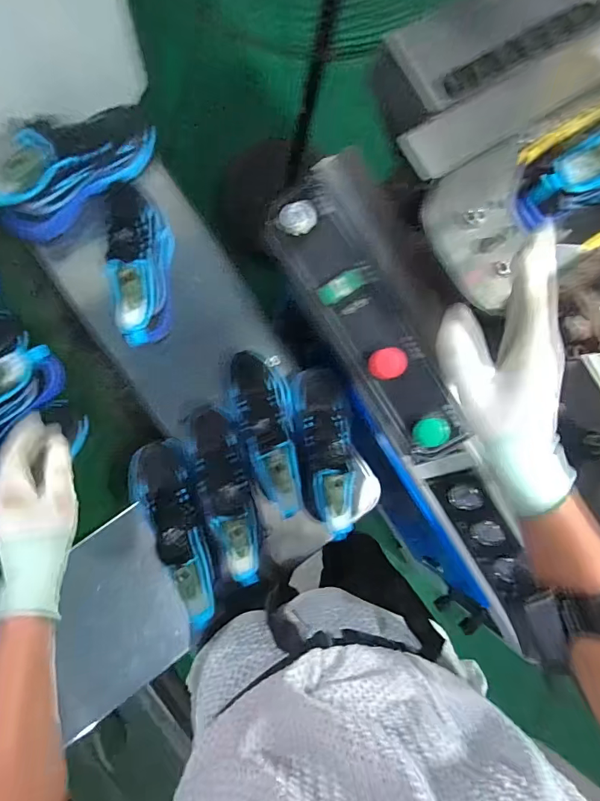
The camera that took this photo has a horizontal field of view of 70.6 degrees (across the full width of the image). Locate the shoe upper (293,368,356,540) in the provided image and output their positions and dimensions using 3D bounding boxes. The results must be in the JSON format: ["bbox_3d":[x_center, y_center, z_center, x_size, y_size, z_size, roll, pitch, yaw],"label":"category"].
[{"bbox_3d":[0.047,0.071,0.641,0.097,0.081,0.257,-1,68,-10],"label":"shoe upper"}]

